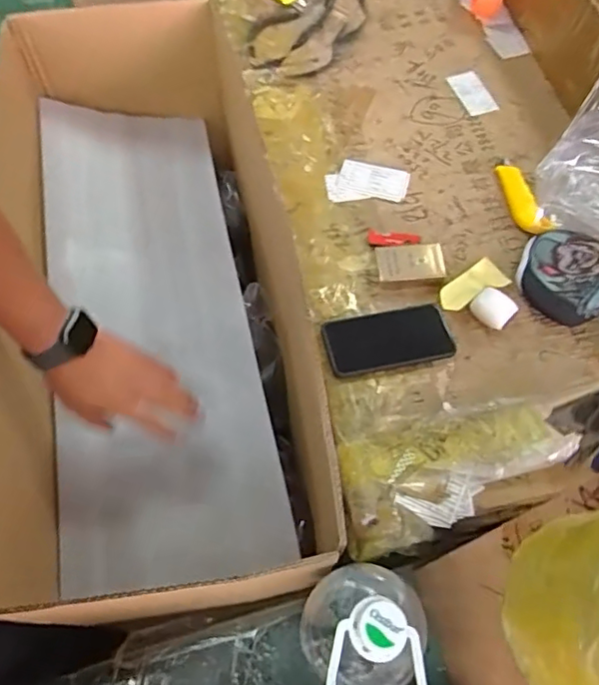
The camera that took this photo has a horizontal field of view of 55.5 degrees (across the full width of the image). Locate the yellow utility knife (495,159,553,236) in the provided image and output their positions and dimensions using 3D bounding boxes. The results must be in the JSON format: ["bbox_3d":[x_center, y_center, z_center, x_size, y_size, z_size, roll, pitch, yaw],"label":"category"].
[{"bbox_3d":[0.315,-0.210,0.817,0.036,0.025,0.145,-10,63,-3],"label":"yellow utility knife"}]

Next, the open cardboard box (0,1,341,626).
[{"bbox_3d":[-0.196,-0.083,0.768,0.297,0.275,0.799,-11,63,-6],"label":"open cardboard box"}]

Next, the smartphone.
[{"bbox_3d":[0.115,-0.006,0.732,0.161,0.014,0.076,-12,63,-4],"label":"smartphone"}]

